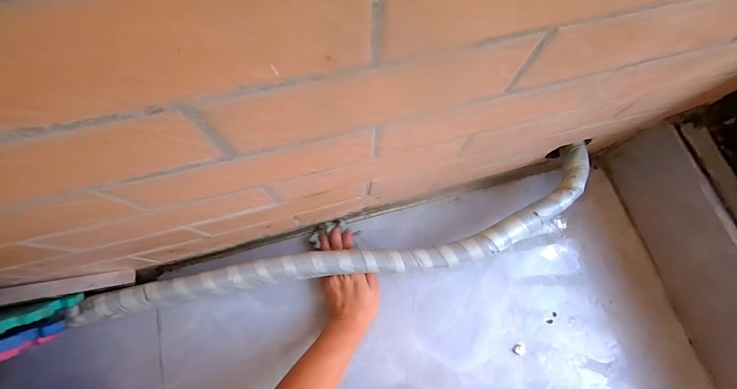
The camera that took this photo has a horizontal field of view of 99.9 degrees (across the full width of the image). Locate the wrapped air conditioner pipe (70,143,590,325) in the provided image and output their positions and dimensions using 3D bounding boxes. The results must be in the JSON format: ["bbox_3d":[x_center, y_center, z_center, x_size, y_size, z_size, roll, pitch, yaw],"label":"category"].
[{"bbox_3d":[-0.017,0.085,0.424,0.745,0.052,0.114,-17,76,-6],"label":"wrapped air conditioner pipe"}]

